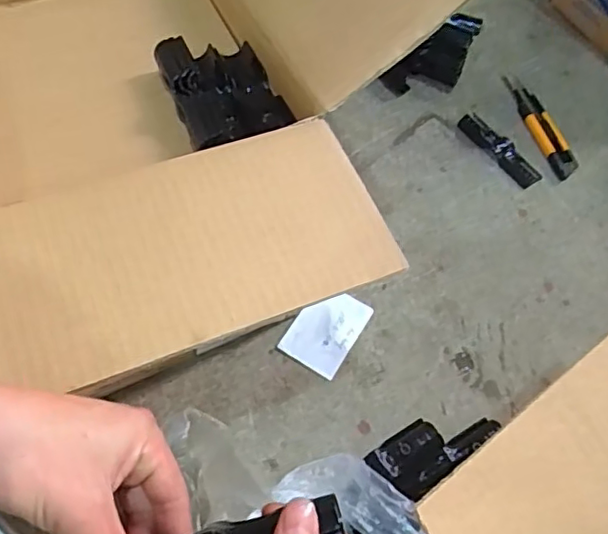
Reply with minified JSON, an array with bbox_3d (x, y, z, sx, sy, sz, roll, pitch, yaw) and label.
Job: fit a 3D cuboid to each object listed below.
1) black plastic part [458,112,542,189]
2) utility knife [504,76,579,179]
[{"bbox_3d":[0.258,-0.156,0.776,0.033,0.016,0.130,-32,66,-19],"label":"black plastic part"},{"bbox_3d":[0.324,-0.193,0.802,0.036,0.019,0.177,-10,61,-8],"label":"utility knife"}]

